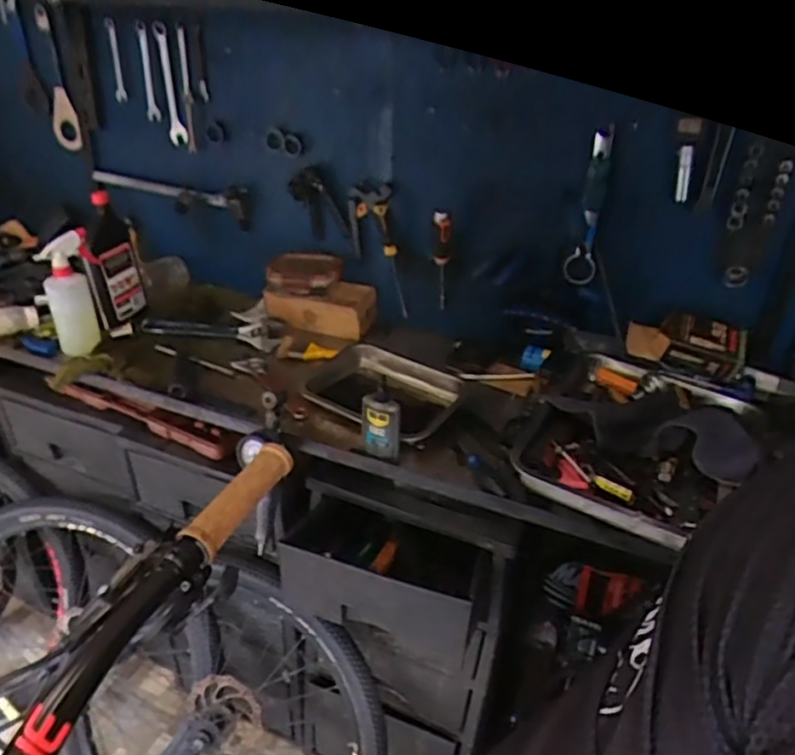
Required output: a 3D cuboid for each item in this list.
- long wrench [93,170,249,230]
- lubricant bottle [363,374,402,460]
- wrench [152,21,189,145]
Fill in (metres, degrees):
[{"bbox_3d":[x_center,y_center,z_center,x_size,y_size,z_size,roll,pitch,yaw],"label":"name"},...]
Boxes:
[{"bbox_3d":[-0.489,-0.386,1.343,0.431,0.082,0.040,15,34,21],"label":"long wrench"},{"bbox_3d":[-0.021,0.056,0.914,0.058,0.120,0.033,10,27,13],"label":"lubricant bottle"},{"bbox_3d":[-0.447,-0.574,1.254,0.047,0.219,0.010,14,30,22],"label":"wrench"}]

